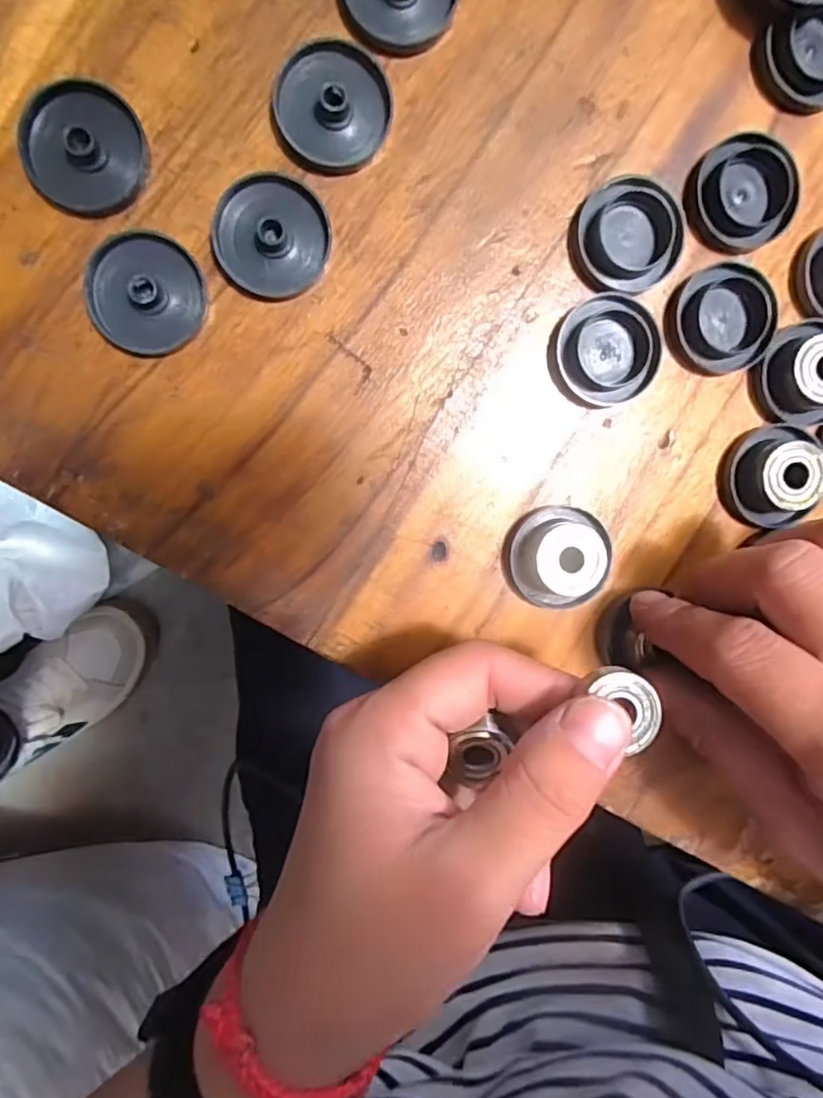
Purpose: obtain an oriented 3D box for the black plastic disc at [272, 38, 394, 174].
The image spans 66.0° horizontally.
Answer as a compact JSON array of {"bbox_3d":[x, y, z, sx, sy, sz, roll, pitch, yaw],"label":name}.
[{"bbox_3d":[-0.022,-0.126,0.180,0.032,0.007,0.032,-1,98,-6],"label":"black plastic disc"}]

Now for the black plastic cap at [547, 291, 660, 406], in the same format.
[{"bbox_3d":[0.060,-0.061,0.197,0.033,0.006,0.032,-1,98,-6],"label":"black plastic cap"}]

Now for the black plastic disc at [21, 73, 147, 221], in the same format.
[{"bbox_3d":[-0.090,-0.110,0.174,0.030,0.009,0.032,-1,98,-6],"label":"black plastic disc"}]

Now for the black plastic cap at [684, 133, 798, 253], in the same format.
[{"bbox_3d":[0.102,-0.110,0.196,0.034,0.006,0.032,-1,98,-6],"label":"black plastic cap"}]

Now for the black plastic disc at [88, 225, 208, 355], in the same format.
[{"bbox_3d":[-0.075,-0.072,0.180,0.030,0.007,0.033,-1,98,-6],"label":"black plastic disc"}]

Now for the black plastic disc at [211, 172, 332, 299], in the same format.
[{"bbox_3d":[-0.040,-0.090,0.182,0.031,0.007,0.031,-1,98,-6],"label":"black plastic disc"}]

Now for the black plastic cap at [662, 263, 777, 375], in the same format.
[{"bbox_3d":[0.097,-0.072,0.198,0.031,0.006,0.031,-1,98,-6],"label":"black plastic cap"}]

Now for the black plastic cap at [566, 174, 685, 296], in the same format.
[{"bbox_3d":[0.065,-0.095,0.193,0.033,0.008,0.031,-1,98,-6],"label":"black plastic cap"}]

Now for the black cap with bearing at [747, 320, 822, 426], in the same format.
[{"bbox_3d":[0.124,-0.055,0.200,0.029,0.012,0.031,-1,98,-6],"label":"black cap with bearing"}]

